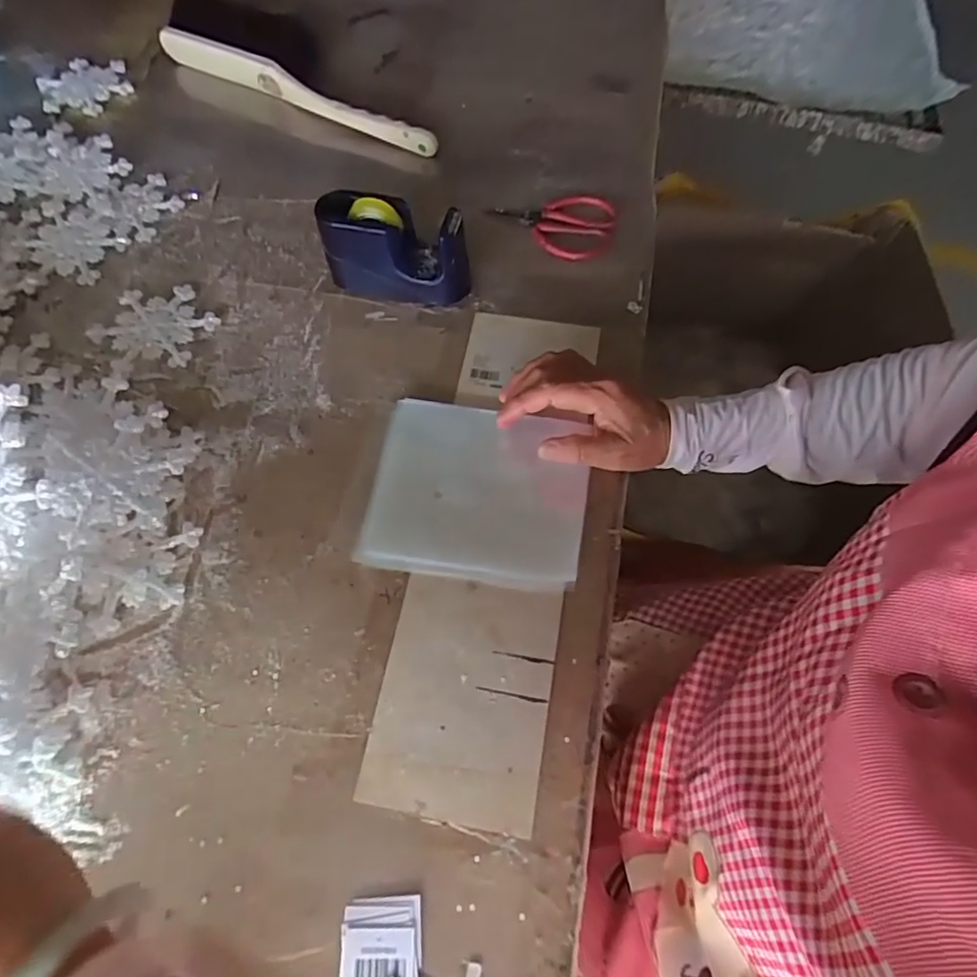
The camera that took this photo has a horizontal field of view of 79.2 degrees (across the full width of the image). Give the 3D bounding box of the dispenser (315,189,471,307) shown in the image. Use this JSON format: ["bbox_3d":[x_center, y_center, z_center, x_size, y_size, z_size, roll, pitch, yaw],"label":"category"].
[{"bbox_3d":[-0.083,-0.215,0.534,0.130,0.076,0.057,11,65,7],"label":"dispenser"}]

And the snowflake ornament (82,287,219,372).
[{"bbox_3d":[-0.301,-0.145,0.535,0.096,0.015,0.102,-1,64,2],"label":"snowflake ornament"}]

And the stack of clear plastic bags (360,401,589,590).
[{"bbox_3d":[-0.007,0.001,0.472,0.164,0.016,0.147,6,65,5],"label":"stack of clear plastic bags"}]

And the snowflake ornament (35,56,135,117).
[{"bbox_3d":[-0.485,-0.485,0.709,0.111,0.008,0.100,12,65,8],"label":"snowflake ornament"}]

